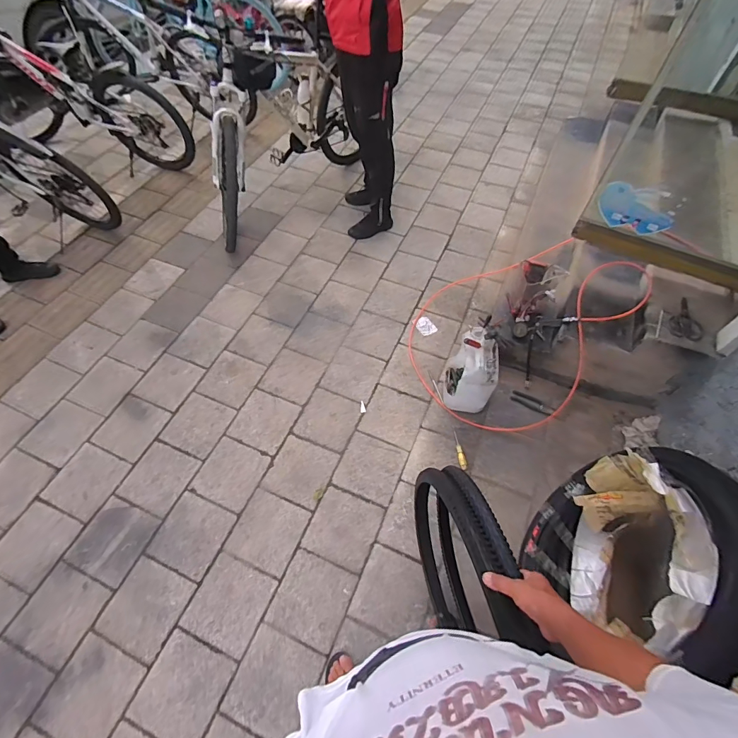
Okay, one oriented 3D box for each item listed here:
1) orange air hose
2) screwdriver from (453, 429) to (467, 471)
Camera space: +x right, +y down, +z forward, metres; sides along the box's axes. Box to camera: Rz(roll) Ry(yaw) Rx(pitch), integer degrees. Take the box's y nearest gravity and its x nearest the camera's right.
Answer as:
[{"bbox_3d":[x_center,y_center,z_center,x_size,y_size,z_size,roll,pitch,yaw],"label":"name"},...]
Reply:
[{"bbox_3d":[0.632,-0.253,1.738,0.866,0.562,0.921,1,57,-1],"label":"orange air hose"},{"bbox_3d":[0.378,0.331,1.649,0.032,0.029,0.184,-4,61,-6],"label":"screwdriver"}]

